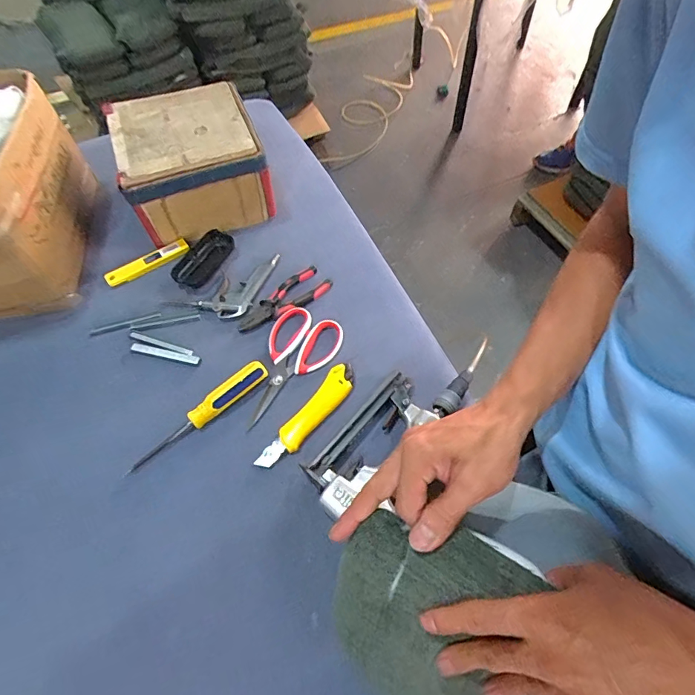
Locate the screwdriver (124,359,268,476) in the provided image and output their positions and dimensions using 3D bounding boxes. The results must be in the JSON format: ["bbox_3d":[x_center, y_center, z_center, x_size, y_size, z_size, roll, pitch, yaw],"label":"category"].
[{"bbox_3d":[-0.189,0.086,0.552,0.200,0.020,0.029,-38,64,-19],"label":"screwdriver"}]

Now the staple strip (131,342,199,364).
[{"bbox_3d":[-0.259,0.008,0.611,0.104,0.006,0.011,11,60,9],"label":"staple strip"}]

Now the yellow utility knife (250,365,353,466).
[{"bbox_3d":[-0.048,0.086,0.554,0.038,0.013,0.168,33,65,20],"label":"yellow utility knife"}]

